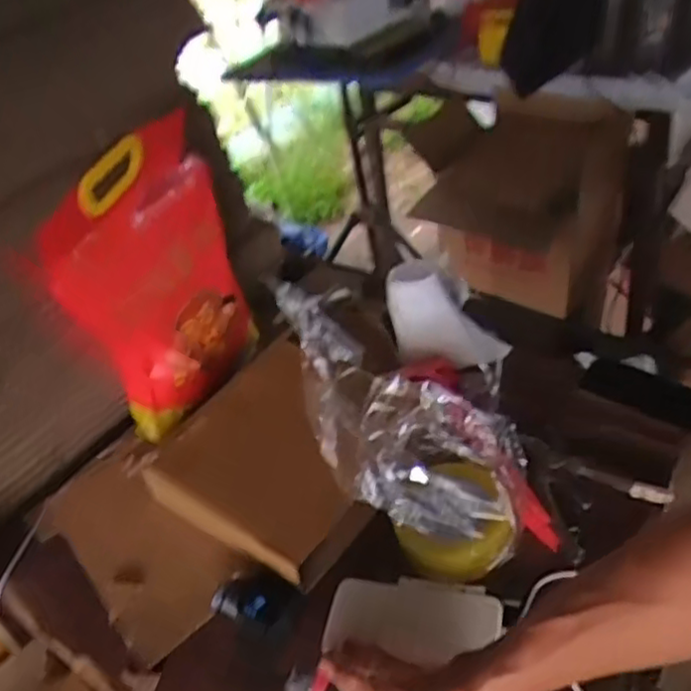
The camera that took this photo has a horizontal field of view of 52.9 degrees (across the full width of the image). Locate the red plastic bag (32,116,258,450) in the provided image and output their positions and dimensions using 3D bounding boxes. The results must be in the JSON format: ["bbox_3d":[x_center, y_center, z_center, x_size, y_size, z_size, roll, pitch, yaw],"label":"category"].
[{"bbox_3d":[-0.233,-0.076,0.888,0.100,0.356,0.254,7,40,23],"label":"red plastic bag"}]

